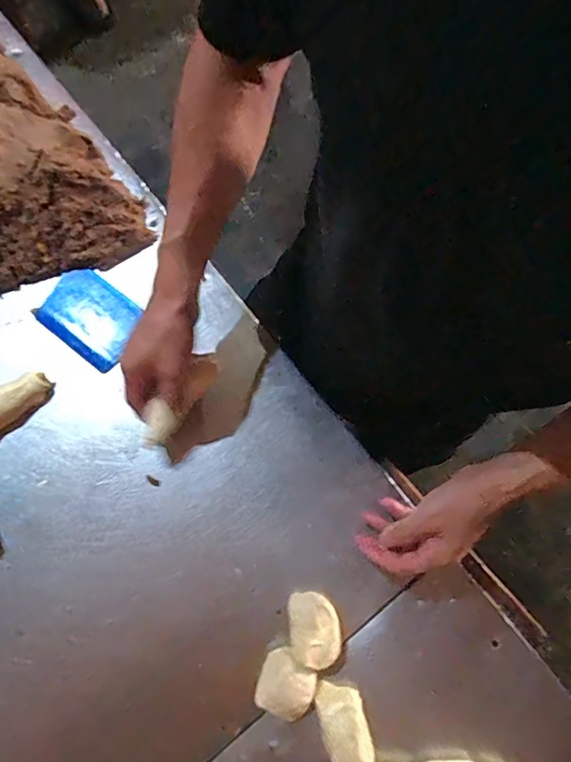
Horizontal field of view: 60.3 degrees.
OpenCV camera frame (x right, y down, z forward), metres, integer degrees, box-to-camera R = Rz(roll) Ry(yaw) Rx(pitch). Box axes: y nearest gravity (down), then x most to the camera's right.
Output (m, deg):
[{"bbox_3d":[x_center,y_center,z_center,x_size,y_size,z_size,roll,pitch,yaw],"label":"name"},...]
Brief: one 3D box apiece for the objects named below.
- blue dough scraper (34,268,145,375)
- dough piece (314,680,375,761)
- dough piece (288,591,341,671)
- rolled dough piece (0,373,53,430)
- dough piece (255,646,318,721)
[{"bbox_3d":[-0.220,-0.074,0.557,0.113,0.007,0.083,37,78,9],"label":"blue dough scraper"},{"bbox_3d":[0.056,0.324,0.459,0.041,0.031,0.072,-16,78,-6],"label":"dough piece"},{"bbox_3d":[0.028,0.242,0.480,0.047,0.029,0.064,-3,77,-4],"label":"dough piece"},{"bbox_3d":[-0.304,0.029,0.523,0.109,0.029,0.037,-38,81,-10],"label":"rolled dough piece"},{"bbox_3d":[0.002,0.287,0.469,0.052,0.027,0.054,1,77,-3],"label":"dough piece"}]

